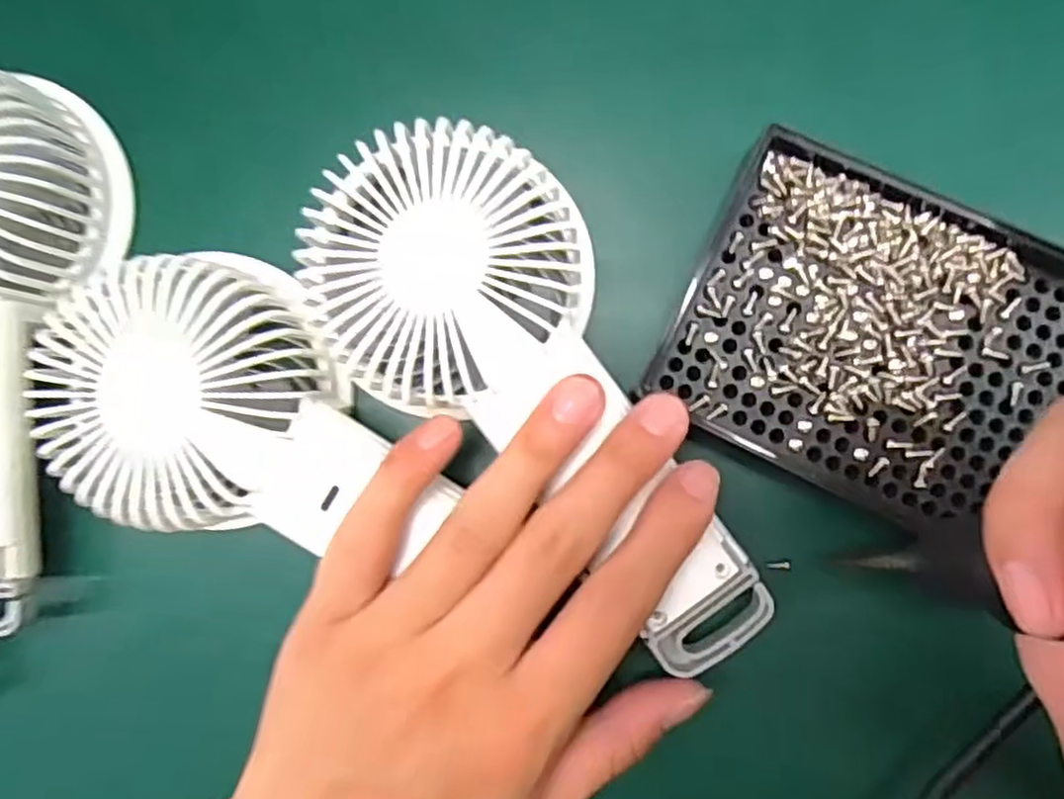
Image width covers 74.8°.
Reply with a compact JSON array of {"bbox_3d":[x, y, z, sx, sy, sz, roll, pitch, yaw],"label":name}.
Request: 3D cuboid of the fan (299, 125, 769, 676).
[{"bbox_3d":[0.006,0.004,0.211,0.081,0.038,0.175,-39,95,4],"label":"fan"}]

